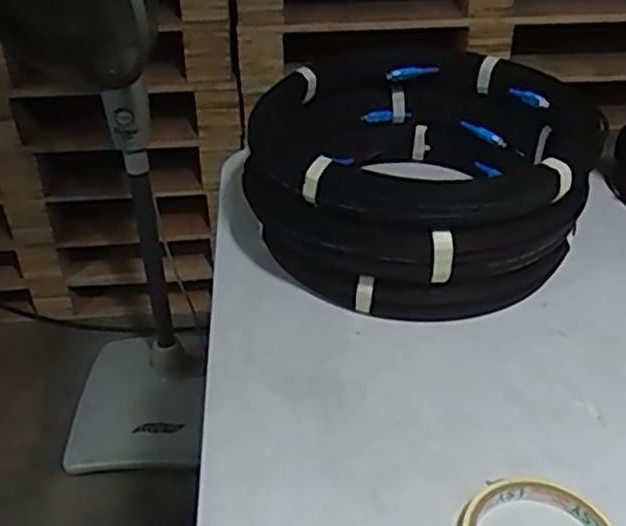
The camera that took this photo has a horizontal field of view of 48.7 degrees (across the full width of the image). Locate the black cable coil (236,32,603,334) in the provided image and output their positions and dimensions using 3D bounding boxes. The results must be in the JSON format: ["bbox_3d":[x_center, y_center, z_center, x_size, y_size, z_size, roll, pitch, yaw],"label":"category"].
[{"bbox_3d":[0.087,-0.078,0.622,0.272,0.132,0.261,-1,35,0],"label":"black cable coil"}]

